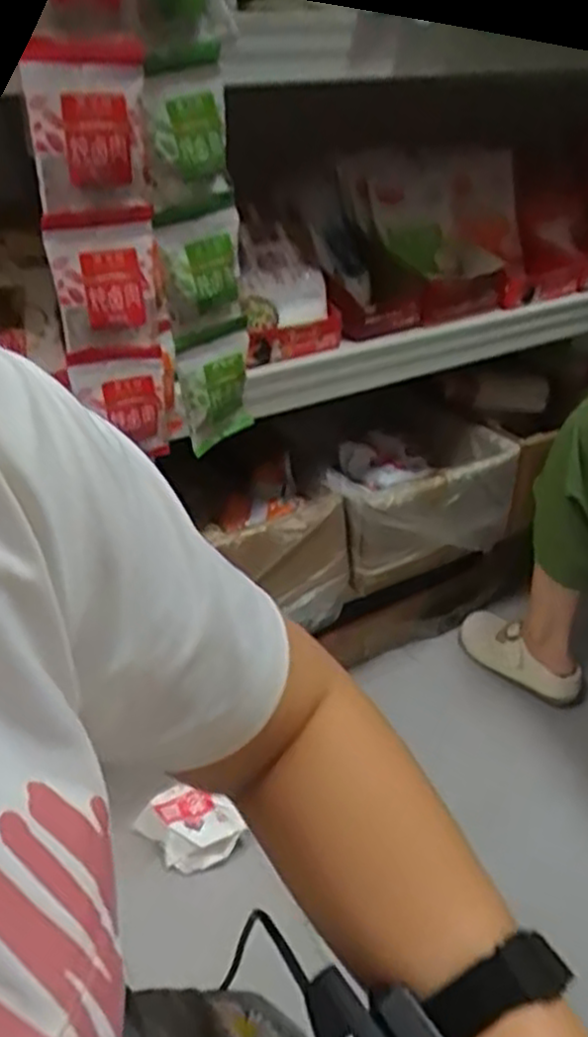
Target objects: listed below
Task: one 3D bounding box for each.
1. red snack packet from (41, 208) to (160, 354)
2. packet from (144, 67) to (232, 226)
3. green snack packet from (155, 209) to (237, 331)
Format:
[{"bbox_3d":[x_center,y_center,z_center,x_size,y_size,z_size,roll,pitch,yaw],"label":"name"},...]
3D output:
[{"bbox_3d":[-0.164,-0.207,0.679,0.087,0.114,0.030,-10,36,-15],"label":"red snack packet"},{"bbox_3d":[-0.090,-0.315,0.667,0.083,0.114,0.044,-14,37,-20],"label":"packet"},{"bbox_3d":[-0.093,-0.233,0.745,0.087,0.107,0.030,-21,40,-28],"label":"green snack packet"}]

